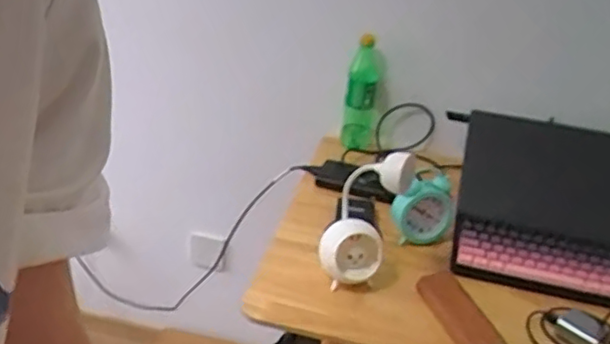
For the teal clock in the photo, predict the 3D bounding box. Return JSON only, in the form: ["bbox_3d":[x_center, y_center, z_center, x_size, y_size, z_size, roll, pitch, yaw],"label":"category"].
[{"bbox_3d":[0.201,0.064,1.103,0.106,0.106,0.059,8,29,8],"label":"teal clock"}]

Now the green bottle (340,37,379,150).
[{"bbox_3d":[0.114,-0.151,1.299,0.064,0.238,0.069,8,29,7],"label":"green bottle"}]

